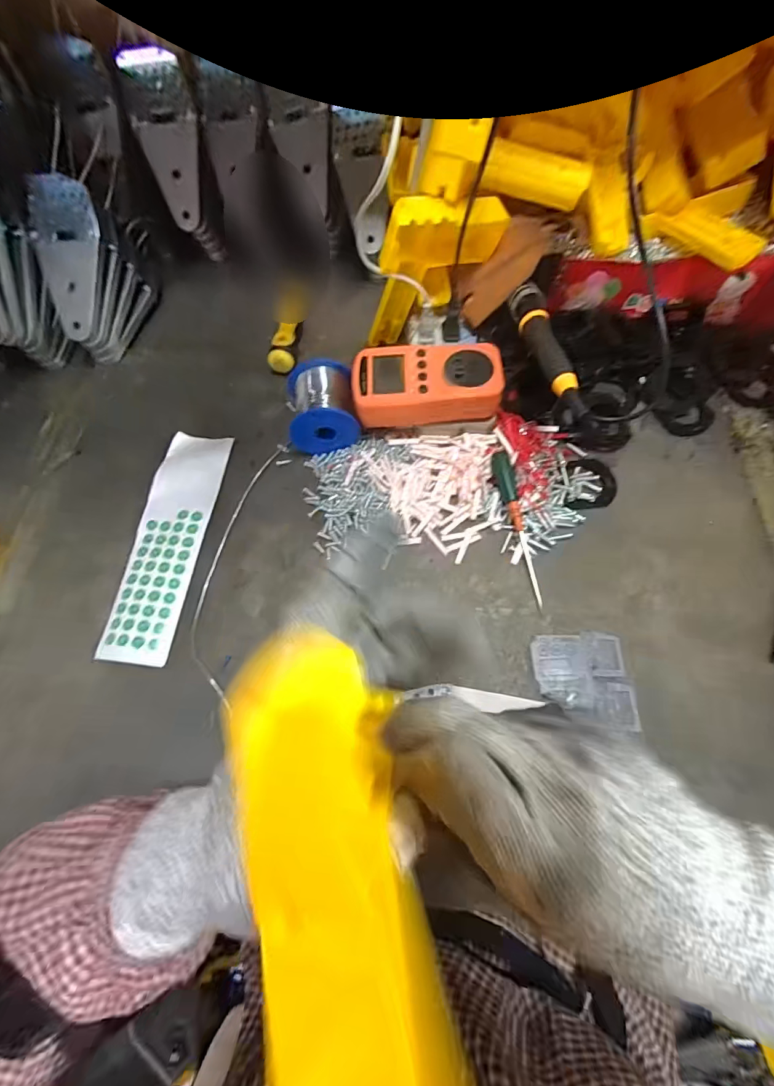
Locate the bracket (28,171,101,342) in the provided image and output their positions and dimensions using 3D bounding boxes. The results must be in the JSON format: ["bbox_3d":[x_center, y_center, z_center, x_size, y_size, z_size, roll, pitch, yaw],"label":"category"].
[{"bbox_3d":[-0.322,-0.286,0.423,0.063,0.011,0.144,2,105,2],"label":"bracket"}]

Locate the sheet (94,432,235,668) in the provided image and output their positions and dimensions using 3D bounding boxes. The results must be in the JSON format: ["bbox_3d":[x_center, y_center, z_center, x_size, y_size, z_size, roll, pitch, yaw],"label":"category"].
[{"bbox_3d":[-0.198,-0.004,0.380,0.061,0.010,0.217,5,68,5],"label":"sheet"}]

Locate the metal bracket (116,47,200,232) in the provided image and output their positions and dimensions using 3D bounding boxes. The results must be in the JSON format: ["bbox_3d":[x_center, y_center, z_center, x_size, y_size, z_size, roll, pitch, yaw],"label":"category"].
[{"bbox_3d":[-0.236,-0.431,0.454,0.064,0.141,0.016,-4,31,1],"label":"metal bracket"}]

